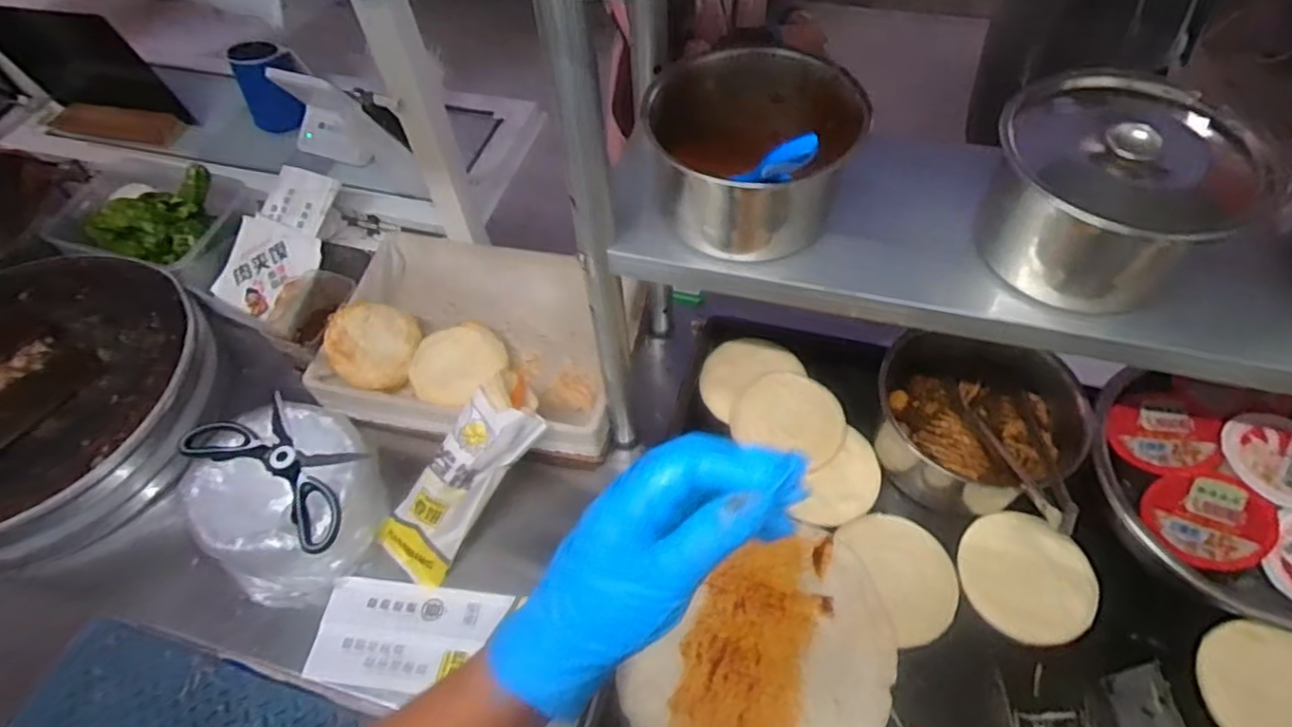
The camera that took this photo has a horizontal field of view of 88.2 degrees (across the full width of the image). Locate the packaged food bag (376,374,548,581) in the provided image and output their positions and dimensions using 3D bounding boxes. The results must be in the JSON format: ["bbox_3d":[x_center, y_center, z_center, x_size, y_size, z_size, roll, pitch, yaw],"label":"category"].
[{"bbox_3d":[-0.190,0.115,0.691,0.086,0.054,0.228,31,87,24],"label":"packaged food bag"}]

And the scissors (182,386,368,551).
[{"bbox_3d":[-0.365,0.096,0.667,0.196,0.040,0.095,27,61,21],"label":"scissors"}]

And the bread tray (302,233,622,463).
[{"bbox_3d":[-0.191,-0.040,0.833,0.360,0.110,0.281,12,57,13],"label":"bread tray"}]

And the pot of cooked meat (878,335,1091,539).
[{"bbox_3d":[0.341,0.051,0.690,0.193,0.093,0.190,-2,55,3],"label":"pot of cooked meat"}]

